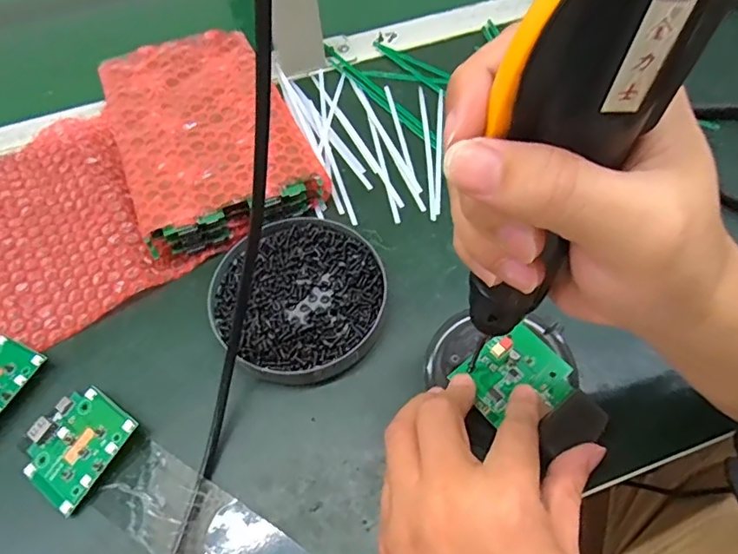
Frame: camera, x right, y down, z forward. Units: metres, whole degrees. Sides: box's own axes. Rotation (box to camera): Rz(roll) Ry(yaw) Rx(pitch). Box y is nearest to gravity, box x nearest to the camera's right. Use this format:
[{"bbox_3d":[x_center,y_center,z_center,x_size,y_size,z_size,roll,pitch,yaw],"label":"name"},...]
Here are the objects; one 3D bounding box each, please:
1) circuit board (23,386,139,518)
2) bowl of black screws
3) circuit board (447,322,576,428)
[{"bbox_3d":[-0.172,0.098,0.304,0.053,0.014,0.058,29,64,19],"label":"circuit board"},{"bbox_3d":[-0.045,0.013,0.344,0.114,0.021,0.109,-1,58,2],"label":"bowl of black screws"},{"bbox_3d":[0.086,0.057,0.301,0.057,0.009,0.050,-34,62,-17],"label":"circuit board"}]

